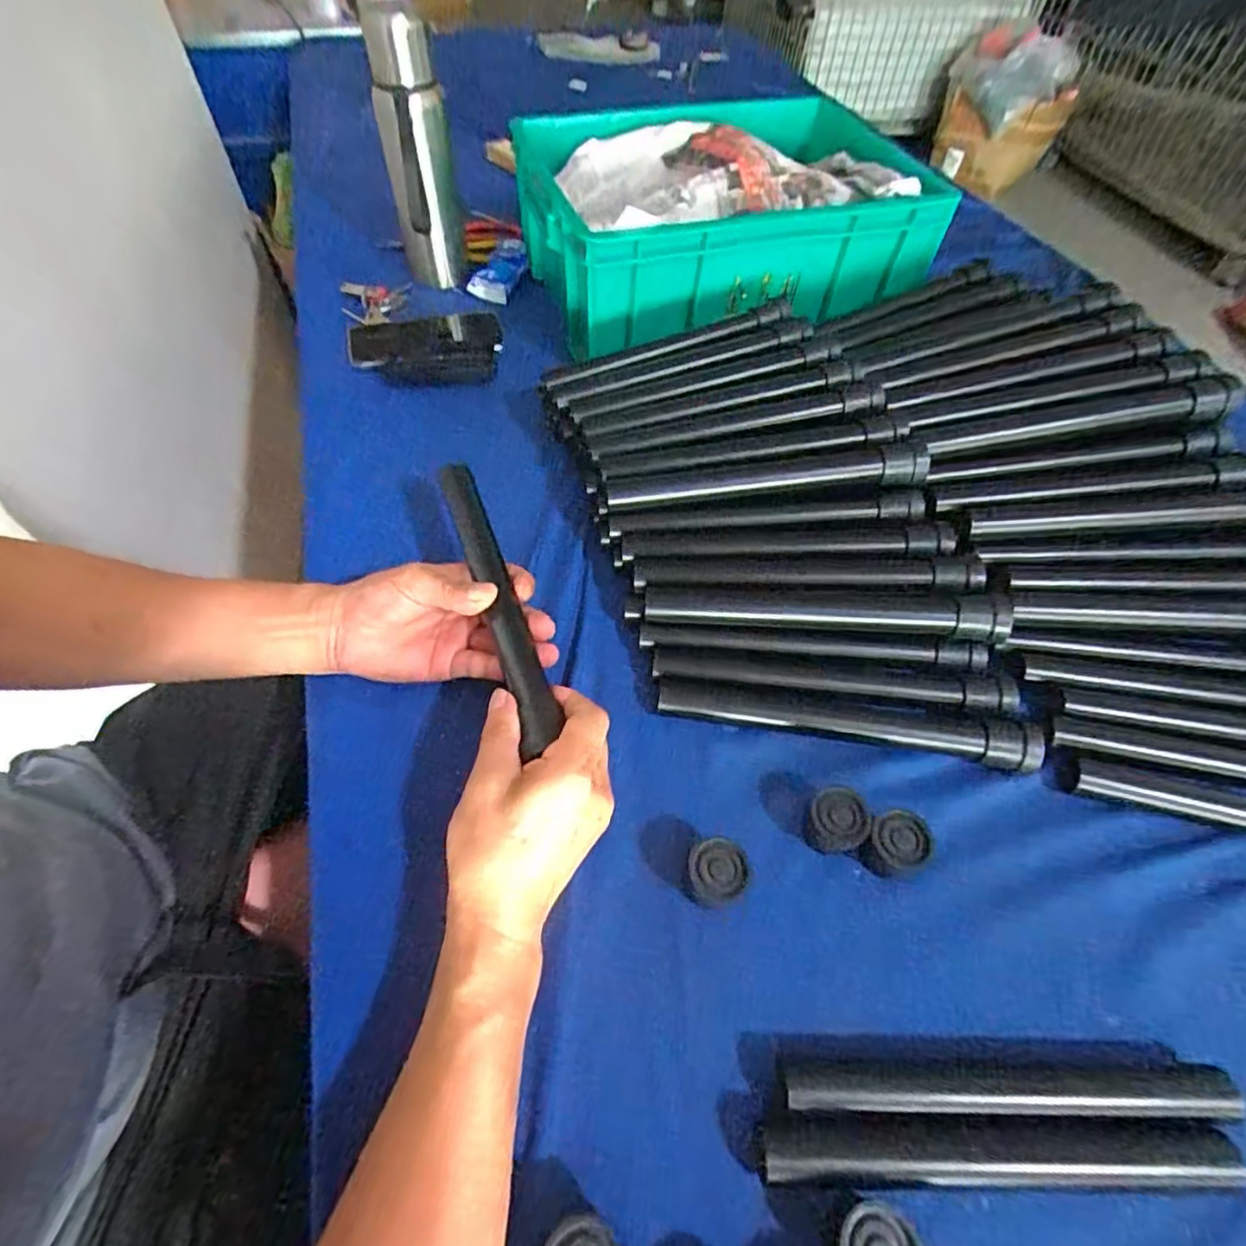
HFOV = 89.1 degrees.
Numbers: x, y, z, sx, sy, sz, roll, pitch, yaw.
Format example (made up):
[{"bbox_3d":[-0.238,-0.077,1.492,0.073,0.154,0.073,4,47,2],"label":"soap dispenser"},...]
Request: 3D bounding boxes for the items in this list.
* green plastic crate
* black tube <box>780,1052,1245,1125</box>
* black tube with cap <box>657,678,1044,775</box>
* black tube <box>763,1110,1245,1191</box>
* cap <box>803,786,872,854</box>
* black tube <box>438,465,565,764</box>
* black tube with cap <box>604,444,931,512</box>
[{"bbox_3d":[0.113,-0.474,0.719,0.445,0.115,0.315,-16,56,-13],"label":"green plastic crate"},{"bbox_3d":[0.189,0.232,0.317,0.218,0.023,0.022,2,54,0],"label":"black tube"},{"bbox_3d":[0.148,0.066,0.427,0.245,0.024,0.027,9,54,5],"label":"black tube with cap"},{"bbox_3d":[0.177,0.251,0.302,0.220,0.020,0.026,1,54,0],"label":"black tube"},{"bbox_3d":[0.132,0.119,0.387,0.034,0.025,0.039,14,55,9],"label":"cap"},{"bbox_3d":[-0.083,-0.017,0.420,0.025,0.027,0.226,-17,63,-13],"label":"black tube"},{"bbox_3d":[0.112,-0.111,0.488,0.246,0.028,0.023,-4,54,-5],"label":"black tube with cap"}]

